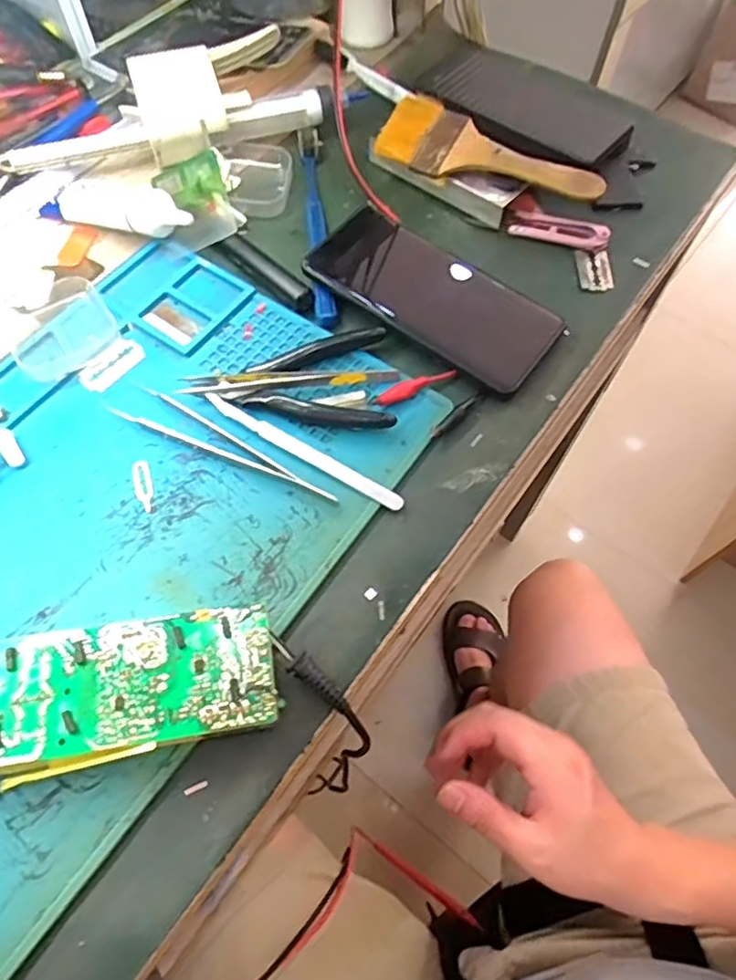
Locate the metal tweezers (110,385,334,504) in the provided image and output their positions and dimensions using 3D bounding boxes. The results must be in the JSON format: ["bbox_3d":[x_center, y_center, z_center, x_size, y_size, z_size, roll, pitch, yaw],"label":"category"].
[{"bbox_3d":[-0.081,-0.029,0.364,0.145,0.008,0.024,23,65,9],"label":"metal tweezers"}]

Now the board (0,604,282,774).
[{"bbox_3d":[-0.110,0.093,0.292,0.132,0.026,0.056,-8,64,-6],"label":"board"}]

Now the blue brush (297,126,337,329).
[{"bbox_3d":[-0.037,-0.194,0.447,0.017,0.011,0.188,-4,64,-4],"label":"blue brush"}]

